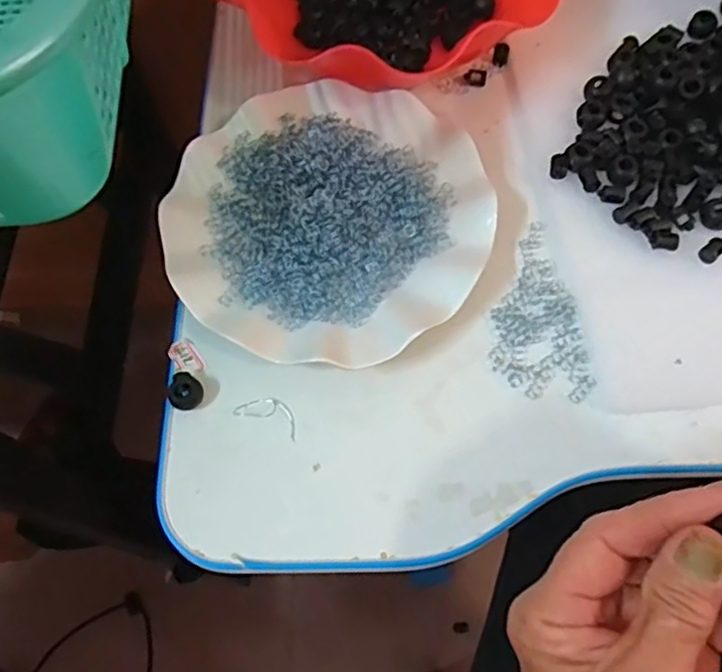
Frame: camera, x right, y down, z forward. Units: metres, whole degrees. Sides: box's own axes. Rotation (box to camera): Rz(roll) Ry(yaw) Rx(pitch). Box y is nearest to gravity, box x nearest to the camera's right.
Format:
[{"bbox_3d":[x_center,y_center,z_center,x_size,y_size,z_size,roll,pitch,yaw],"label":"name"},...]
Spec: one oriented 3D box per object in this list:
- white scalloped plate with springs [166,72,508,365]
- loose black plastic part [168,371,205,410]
[{"bbox_3d":[-0.017,-0.068,0.370,0.178,0.020,0.175,-1,68,2],"label":"white scalloped plate with springs"},{"bbox_3d":[-0.092,0.028,0.341,0.015,0.011,0.020,3,68,4],"label":"loose black plastic part"}]

